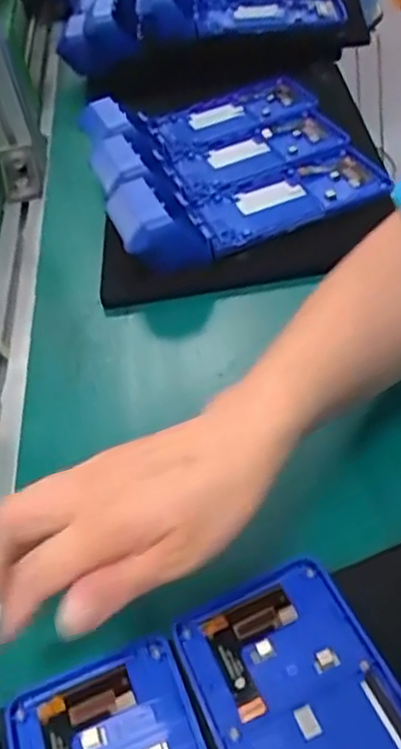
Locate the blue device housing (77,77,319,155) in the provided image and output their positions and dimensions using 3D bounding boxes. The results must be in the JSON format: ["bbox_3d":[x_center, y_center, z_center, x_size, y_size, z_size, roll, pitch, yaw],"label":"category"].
[{"bbox_3d":[0.000,-0.249,0.662,0.224,0.046,0.091,-26,46,-11],"label":"blue device housing"}]

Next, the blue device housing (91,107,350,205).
[{"bbox_3d":[0.018,-0.193,0.608,0.226,0.043,0.093,-27,46,-11],"label":"blue device housing"}]

